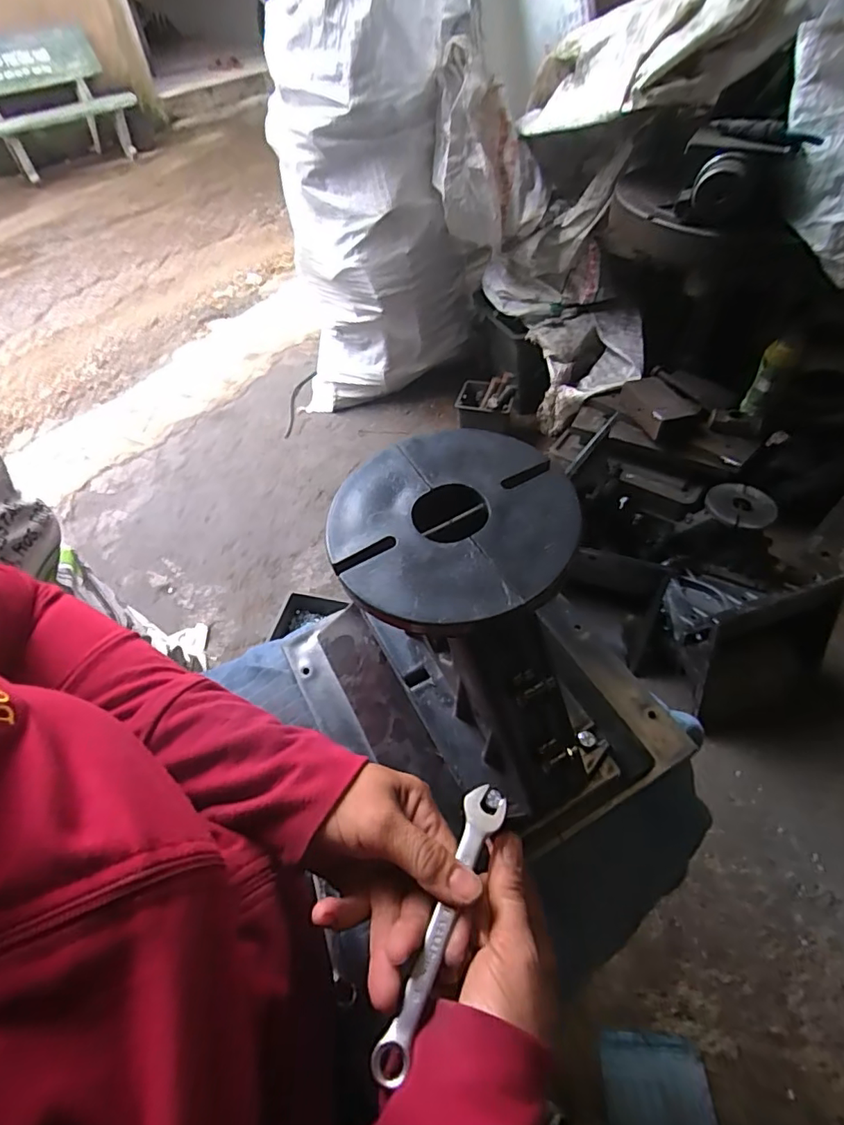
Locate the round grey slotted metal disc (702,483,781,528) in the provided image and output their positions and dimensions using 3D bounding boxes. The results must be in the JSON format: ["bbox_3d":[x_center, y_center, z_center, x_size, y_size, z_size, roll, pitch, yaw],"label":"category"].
[{"bbox_3d":[0.595,-0.110,1.002,0.119,0.018,0.118,12,48,18],"label":"round grey slotted metal disc"}]

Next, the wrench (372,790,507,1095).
[{"bbox_3d":[0.011,0.182,0.275,0.021,0.004,0.134,19,56,18],"label":"wrench"}]

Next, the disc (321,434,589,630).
[{"bbox_3d":[0.013,-0.021,0.252,0.111,0.014,0.113,-2,50,2],"label":"disc"}]

